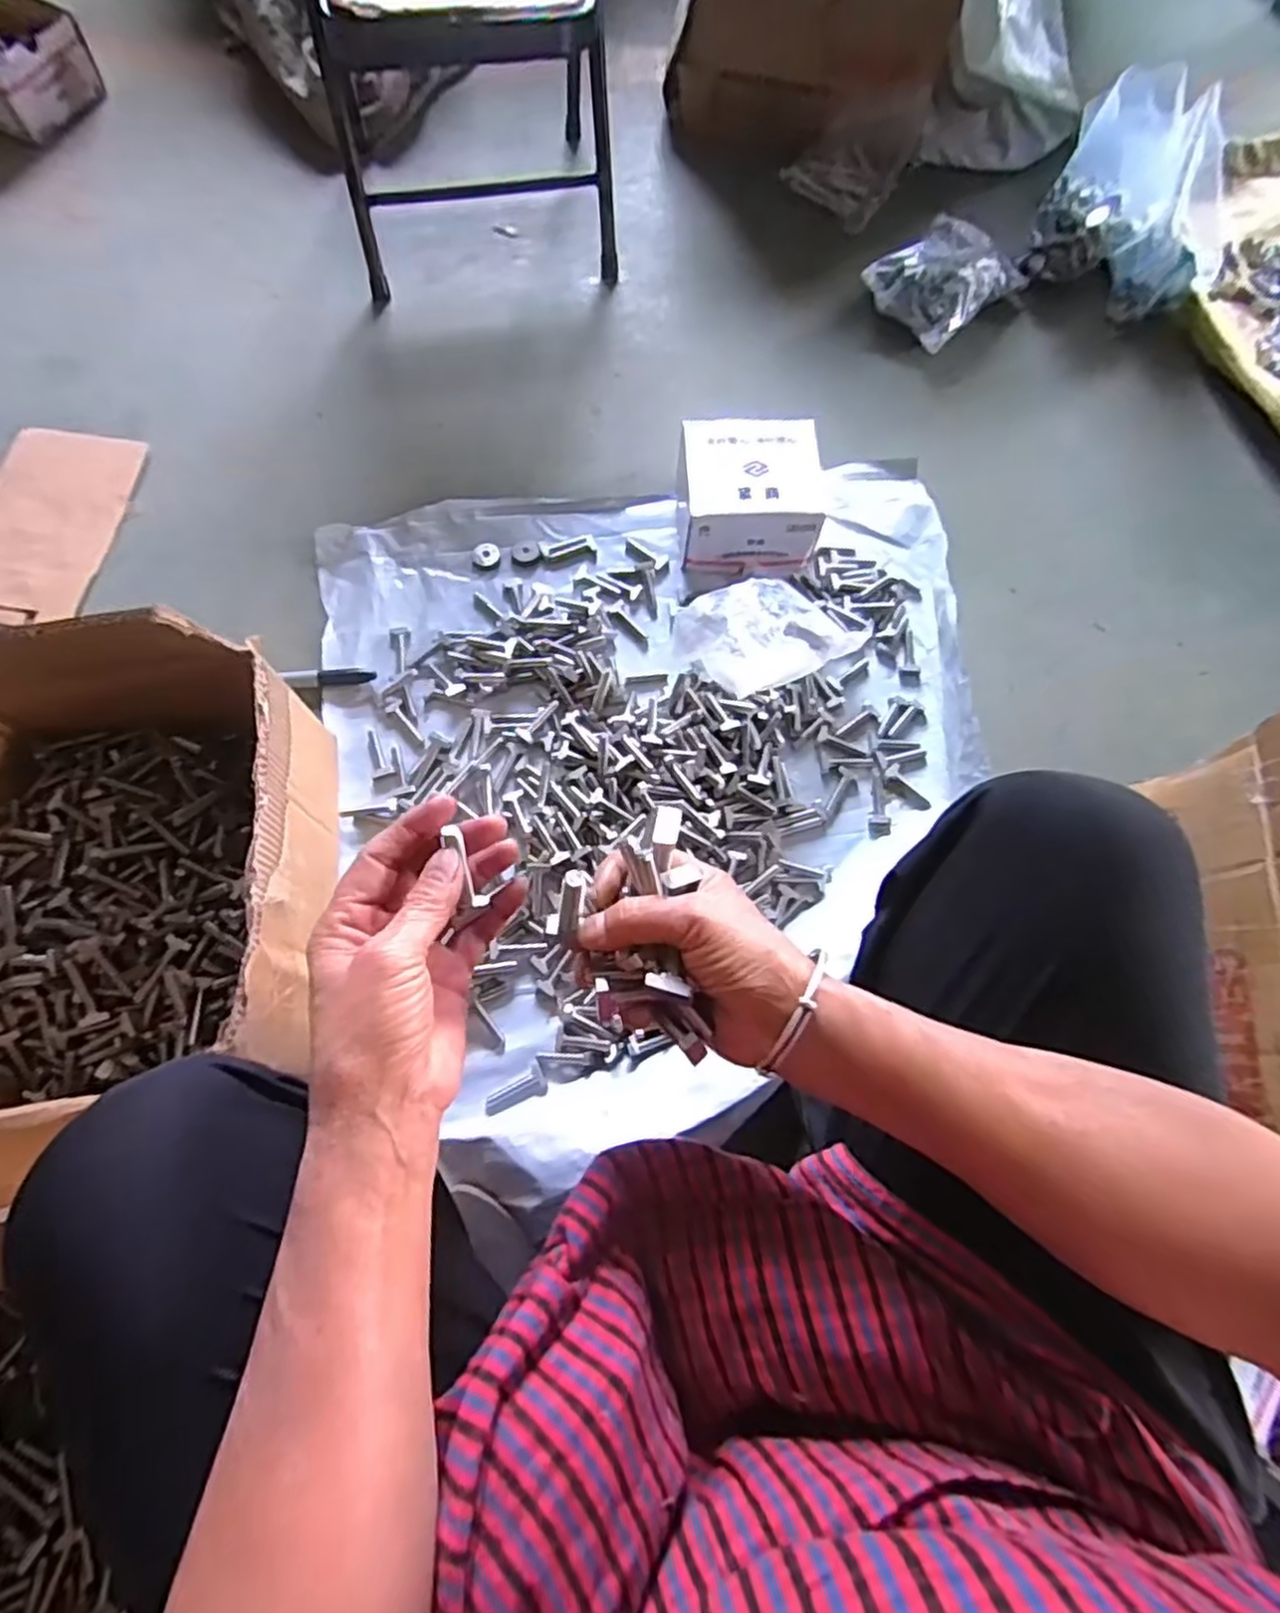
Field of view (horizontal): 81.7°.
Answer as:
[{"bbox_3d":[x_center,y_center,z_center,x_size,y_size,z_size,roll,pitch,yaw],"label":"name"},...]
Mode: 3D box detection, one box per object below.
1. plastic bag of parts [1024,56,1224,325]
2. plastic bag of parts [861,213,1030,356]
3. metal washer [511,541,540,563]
[{"bbox_3d":[0.624,-0.746,0.913,0.227,0.172,0.135,36,73,11],"label":"plastic bag of parts"},{"bbox_3d":[0.394,-0.683,0.957,0.186,0.061,0.137,-40,74,-15],"label":"plastic bag of parts"},{"bbox_3d":[-0.129,-0.288,0.835,0.031,0.004,0.026,-9,71,-5],"label":"metal washer"}]

